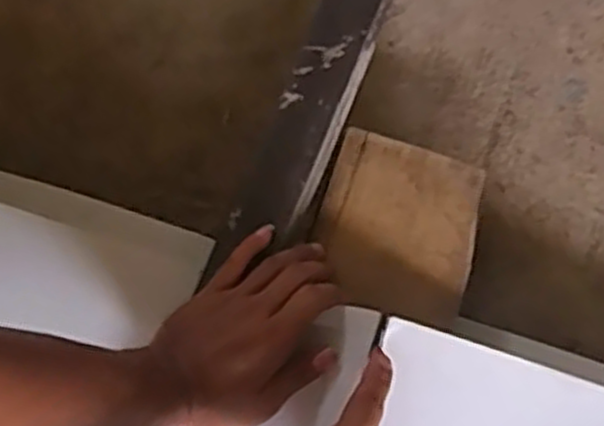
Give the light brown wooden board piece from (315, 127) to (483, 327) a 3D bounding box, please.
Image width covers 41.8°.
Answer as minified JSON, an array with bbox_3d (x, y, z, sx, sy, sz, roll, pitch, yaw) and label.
[{"bbox_3d":[0.077,0.010,0.636,0.120,0.014,0.136,15,79,5],"label":"light brown wooden board piece"}]

